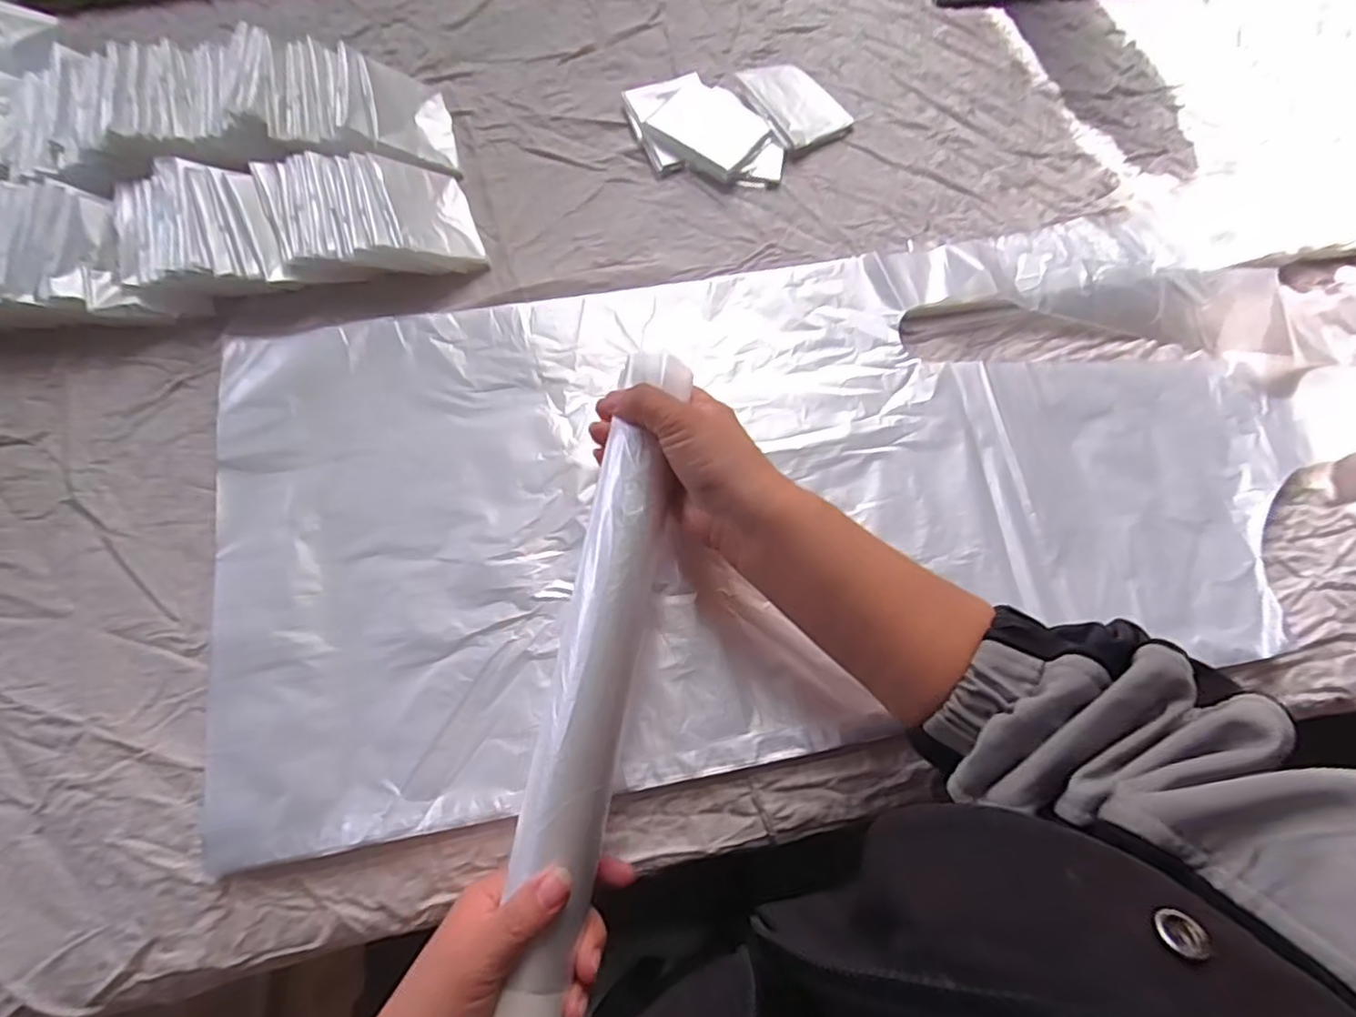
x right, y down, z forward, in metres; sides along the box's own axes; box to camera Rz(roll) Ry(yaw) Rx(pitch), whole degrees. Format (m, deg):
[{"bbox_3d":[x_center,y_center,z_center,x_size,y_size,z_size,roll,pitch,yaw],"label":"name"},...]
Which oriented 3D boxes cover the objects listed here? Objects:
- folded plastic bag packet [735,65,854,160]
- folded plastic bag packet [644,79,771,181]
[{"bbox_3d":[0.092,-0.319,0.522,0.064,0.012,0.086,-27,72,-12],"label":"folded plastic bag packet"},{"bbox_3d":[0.025,-0.294,0.513,0.080,0.012,0.073,36,72,11],"label":"folded plastic bag packet"}]

